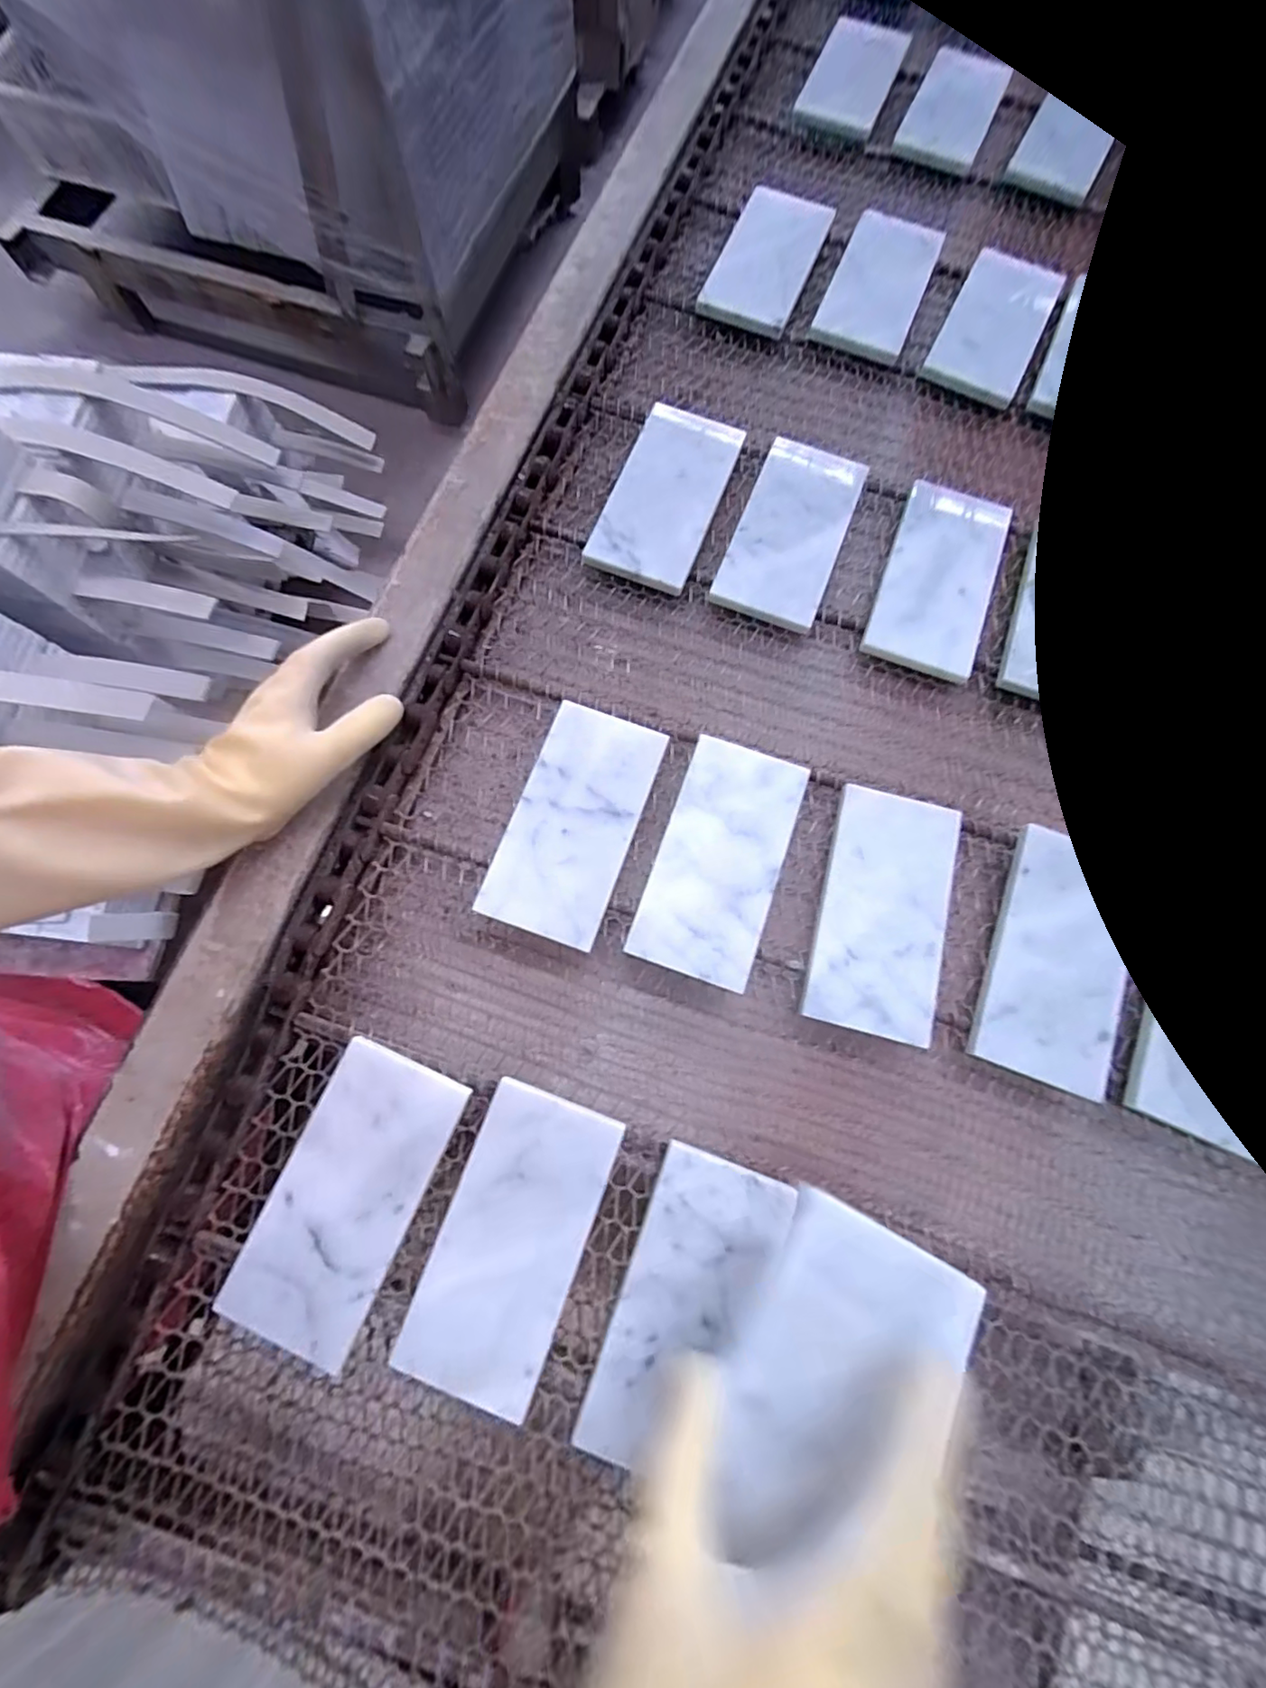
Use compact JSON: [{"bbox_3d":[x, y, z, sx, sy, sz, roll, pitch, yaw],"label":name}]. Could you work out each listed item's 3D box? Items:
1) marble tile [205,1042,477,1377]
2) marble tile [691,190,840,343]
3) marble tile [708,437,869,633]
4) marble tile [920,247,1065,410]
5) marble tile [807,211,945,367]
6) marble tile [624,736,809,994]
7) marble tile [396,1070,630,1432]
[{"bbox_3d":[-0.162,0.198,0.326,0.075,0.005,0.154,25,79,3],"label":"marble tile"},{"bbox_3d":[0.120,-0.527,0.522,0.078,0.013,0.161,21,76,3],"label":"marble tile"},{"bbox_3d":[0.122,-0.243,0.445,0.076,0.010,0.165,19,73,9],"label":"marble tile"},{"bbox_3d":[0.322,-0.463,0.516,0.080,0.014,0.178,27,76,5],"label":"marble tile"},{"bbox_3d":[0.222,-0.505,0.520,0.079,0.011,0.163,22,76,4],"label":"marble tile"},{"bbox_3d":[0.056,0.008,0.376,0.077,0.005,0.154,19,75,5],"label":"marble tile"},{"bbox_3d":[-0.067,0.222,0.323,0.076,0.005,0.153,20,79,4],"label":"marble tile"}]

